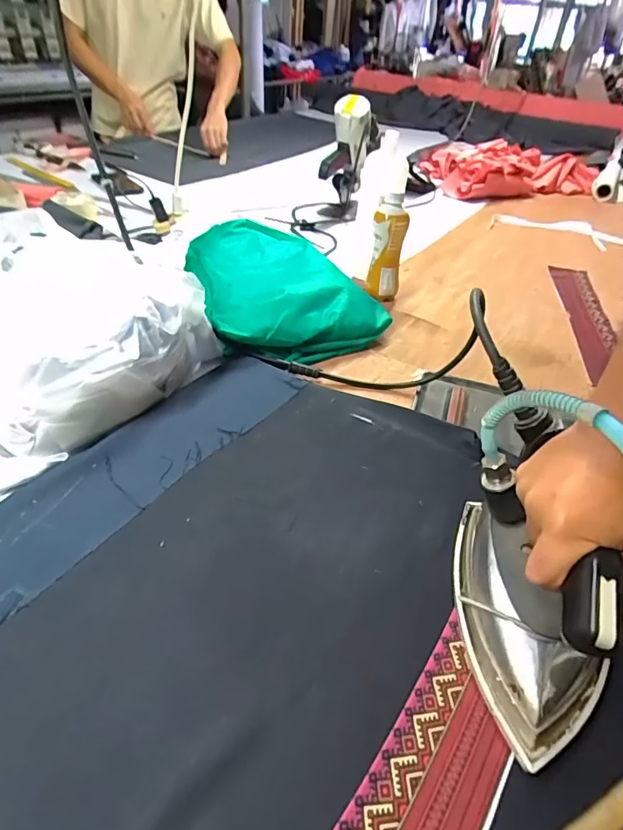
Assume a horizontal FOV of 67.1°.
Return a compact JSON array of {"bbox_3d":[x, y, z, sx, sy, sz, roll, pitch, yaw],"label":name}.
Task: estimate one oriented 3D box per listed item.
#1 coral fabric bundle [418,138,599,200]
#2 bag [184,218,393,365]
[{"bbox_3d":[0.620,-0.764,1.455,0.480,0.123,0.217,-5,41,-12],"label":"coral fabric bundle"},{"bbox_3d":[-0.053,-0.210,0.759,0.252,0.086,0.309,-12,44,-20],"label":"bag"}]

